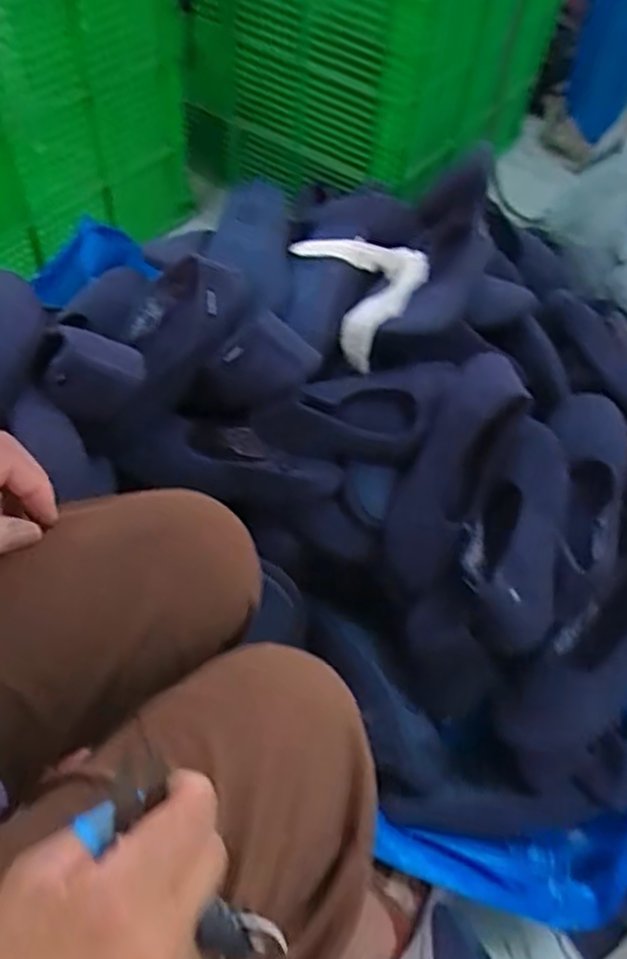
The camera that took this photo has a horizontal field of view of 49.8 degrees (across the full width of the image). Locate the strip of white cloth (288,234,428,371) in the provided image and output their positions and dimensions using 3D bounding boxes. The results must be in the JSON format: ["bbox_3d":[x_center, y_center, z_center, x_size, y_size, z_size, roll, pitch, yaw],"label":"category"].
[{"bbox_3d":[0.060,-0.228,0.765,0.125,0.053,0.179,-30,60,13],"label":"strip of white cloth"}]

